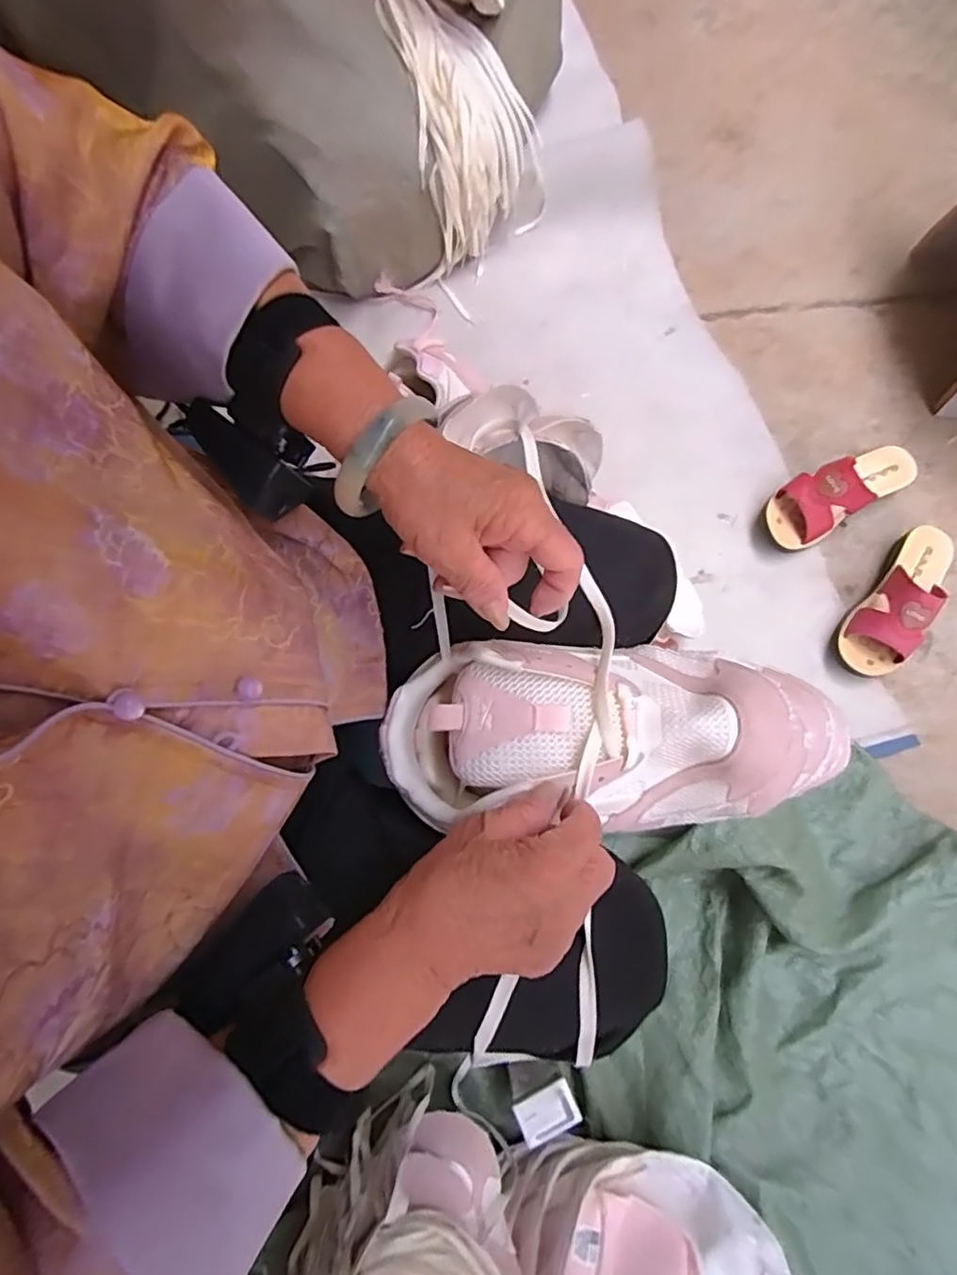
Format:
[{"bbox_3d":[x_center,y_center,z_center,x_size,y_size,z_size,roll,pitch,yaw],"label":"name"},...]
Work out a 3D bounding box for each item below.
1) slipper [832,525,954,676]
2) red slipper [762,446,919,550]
[{"bbox_3d":[0.547,-0.049,0.770,0.079,0.081,0.222,37,80,9],"label":"slipper"},{"bbox_3d":[0.491,-0.201,0.812,0.218,0.081,0.084,-29,78,-6],"label":"red slipper"}]

